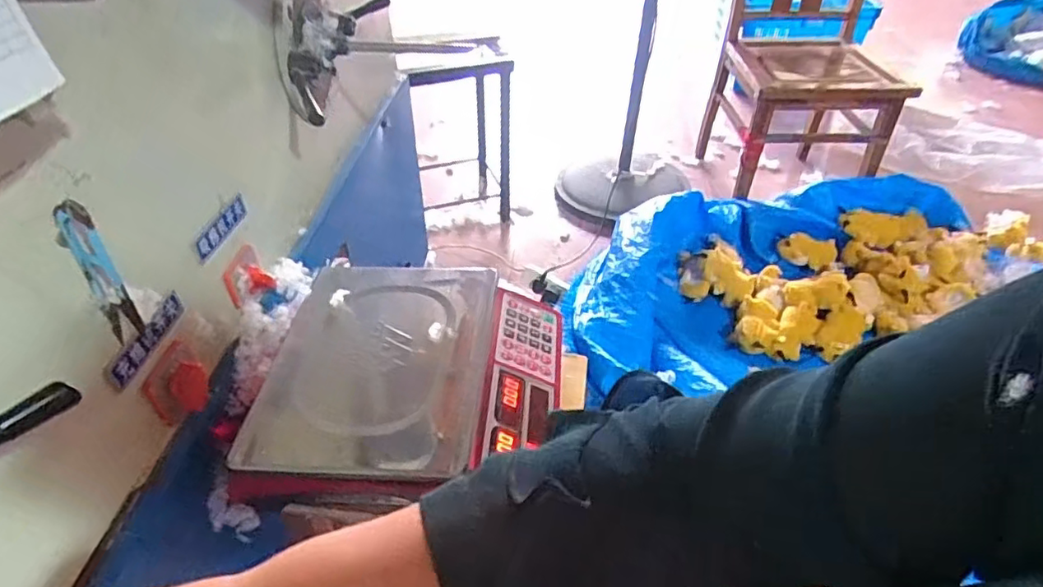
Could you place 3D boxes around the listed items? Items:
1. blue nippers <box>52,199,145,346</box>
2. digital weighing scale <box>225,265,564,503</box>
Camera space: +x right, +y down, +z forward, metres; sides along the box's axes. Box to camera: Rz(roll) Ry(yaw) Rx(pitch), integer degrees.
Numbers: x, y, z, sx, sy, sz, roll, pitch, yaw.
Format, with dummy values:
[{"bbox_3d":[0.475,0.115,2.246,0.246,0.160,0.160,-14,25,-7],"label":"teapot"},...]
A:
[{"bbox_3d":[-0.313,-0.015,0.445,0.026,0.115,0.007,-8,34,-7],"label":"blue nippers"},{"bbox_3d":[-0.112,0.086,0.662,0.303,0.088,0.292,2,41,2],"label":"digital weighing scale"}]

